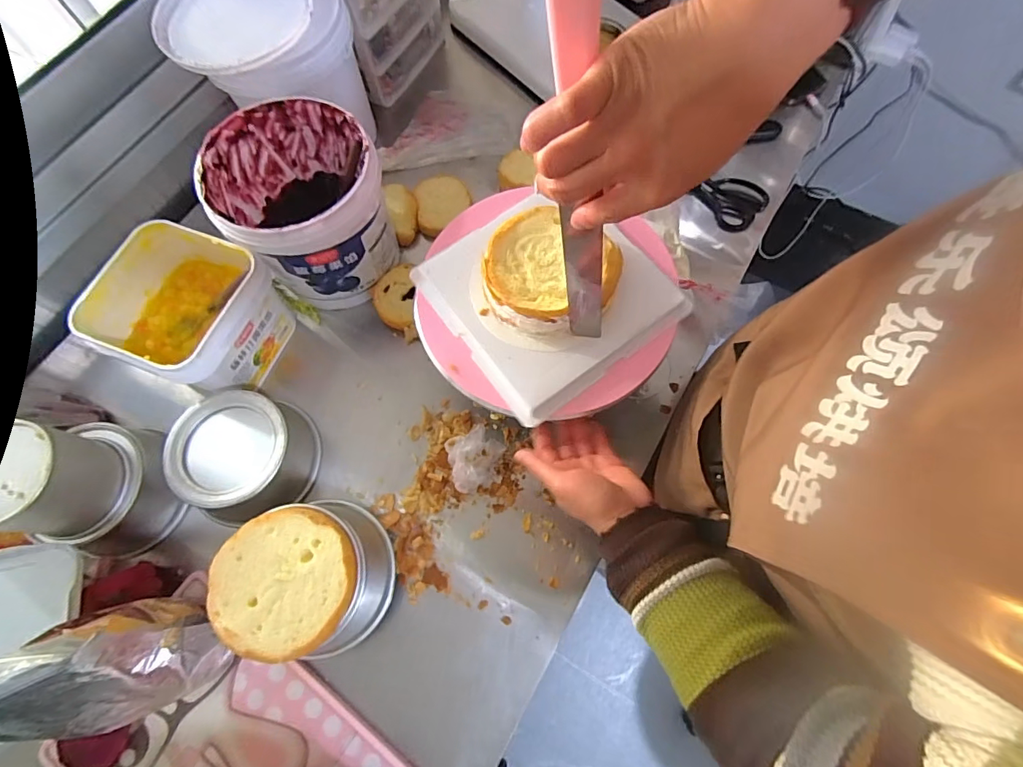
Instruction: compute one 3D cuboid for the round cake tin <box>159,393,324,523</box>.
[{"bbox_3d":[-0.318,0.084,0.576,0.139,0.072,0.142,-1,70,2],"label":"round cake tin"}]

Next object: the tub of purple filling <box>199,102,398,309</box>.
[{"bbox_3d":[-0.257,-0.221,0.623,0.186,0.174,0.195,-1,70,2],"label":"tub of purple filling"}]

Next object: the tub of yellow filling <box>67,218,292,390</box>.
[{"bbox_3d":[-0.396,-0.086,0.606,0.171,0.124,0.173,26,73,11],"label":"tub of yellow filling"}]

